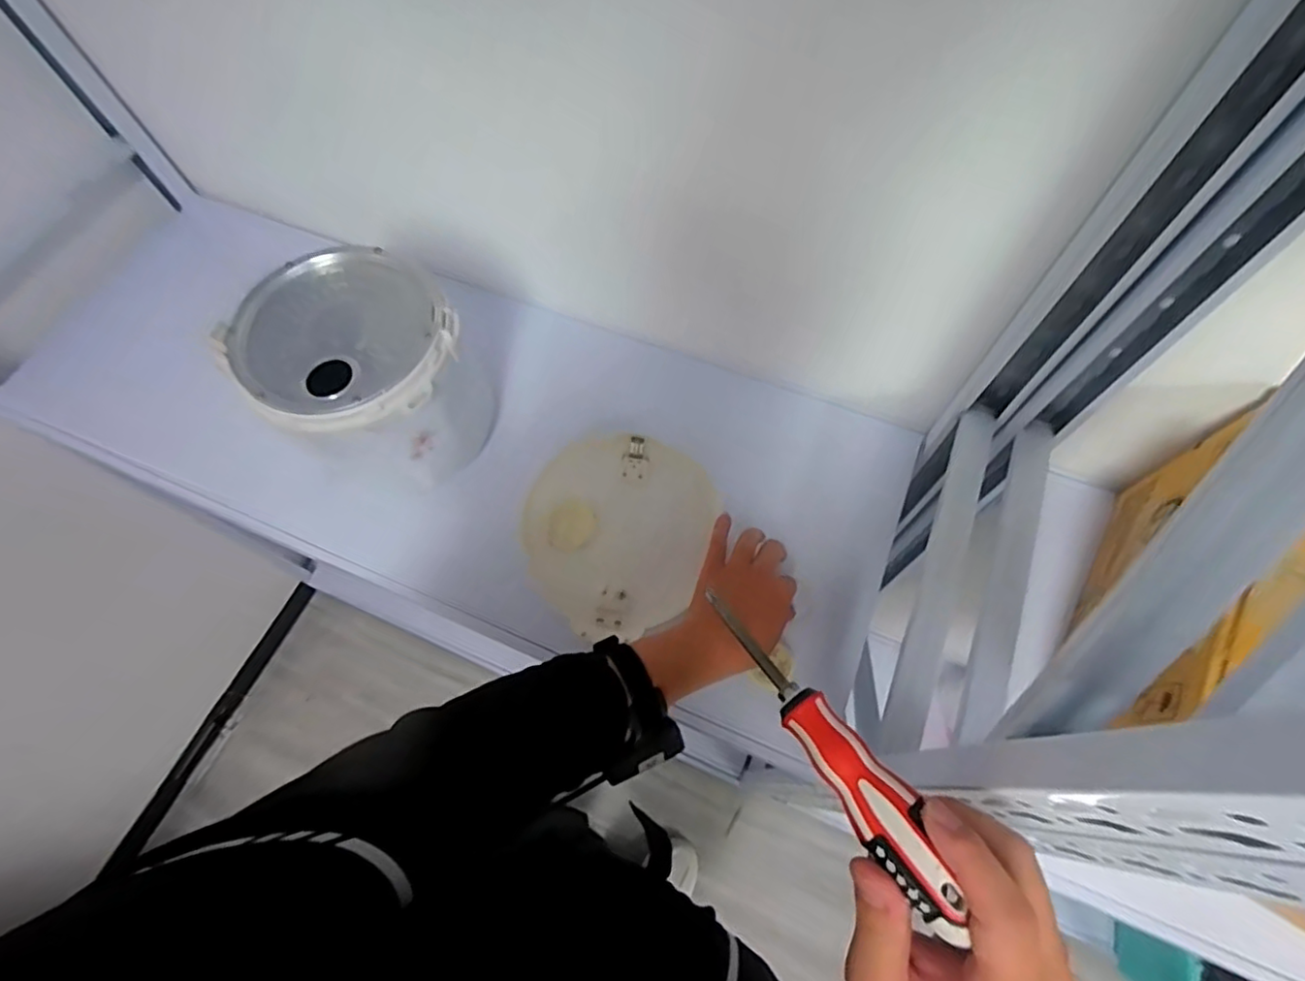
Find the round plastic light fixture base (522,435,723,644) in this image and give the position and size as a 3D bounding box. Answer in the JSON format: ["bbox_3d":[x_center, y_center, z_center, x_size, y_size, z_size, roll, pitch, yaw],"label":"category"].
[{"bbox_3d":[-0.037,0.041,0.646,0.181,0.027,0.209,18,67,9],"label":"round plastic light fixture base"}]

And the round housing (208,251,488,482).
[{"bbox_3d":[-0.292,-0.100,0.656,0.208,0.224,0.183,36,71,16],"label":"round housing"}]

